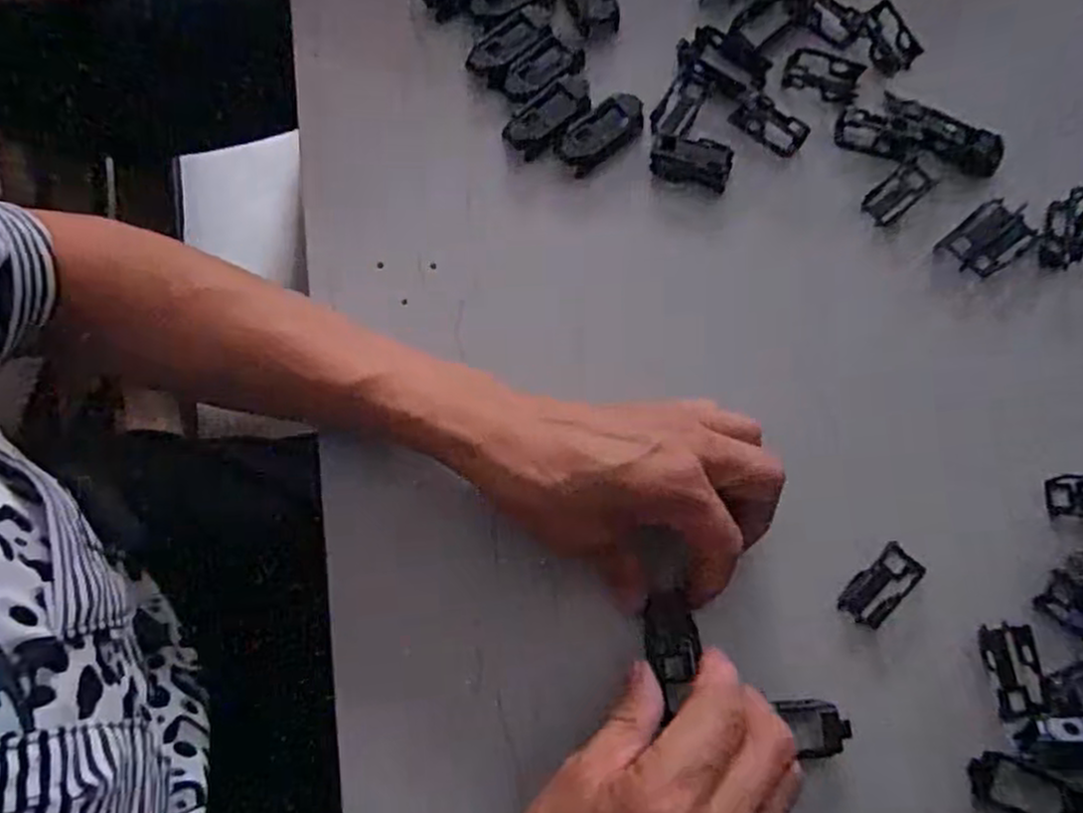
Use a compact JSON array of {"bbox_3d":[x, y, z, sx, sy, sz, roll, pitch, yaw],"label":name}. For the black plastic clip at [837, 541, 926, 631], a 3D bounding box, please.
[{"bbox_3d":[0.156,0.083,0.345,0.021,0.008,0.040,42,80,7],"label":"black plastic clip"}]

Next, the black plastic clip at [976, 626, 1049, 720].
[{"bbox_3d":[0.214,0.120,0.338,0.021,0.006,0.040,-6,78,-3],"label":"black plastic clip"}]

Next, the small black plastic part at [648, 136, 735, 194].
[{"bbox_3d":[0.078,-0.127,0.388,0.041,0.006,0.024,14,78,1],"label":"small black plastic part"}]

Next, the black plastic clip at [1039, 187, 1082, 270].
[{"bbox_3d":[0.266,-0.090,0.380,0.016,0.011,0.041,15,91,2],"label":"black plastic clip"}]

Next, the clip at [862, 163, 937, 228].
[{"bbox_3d":[0.186,-0.110,0.391,0.037,0.004,0.019,-39,82,-9],"label":"clip"}]

